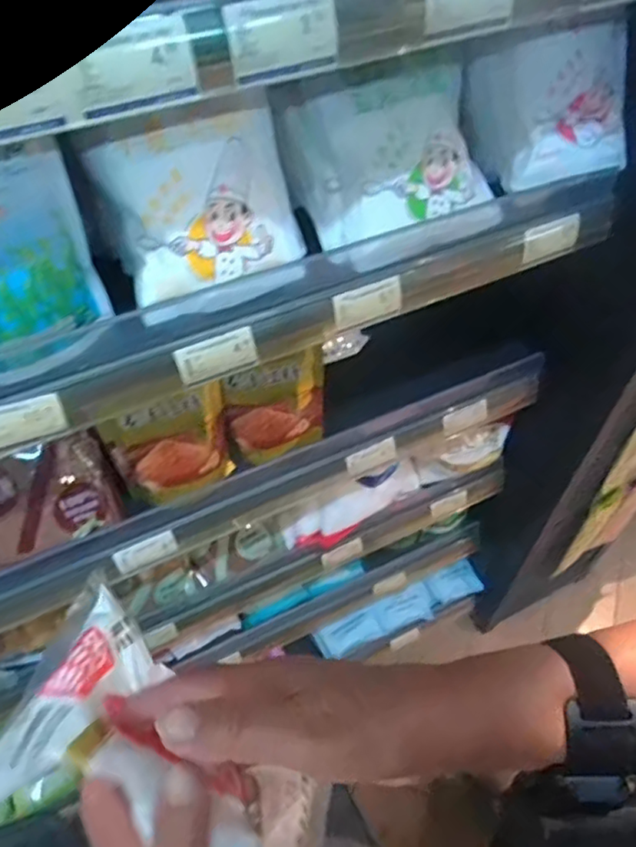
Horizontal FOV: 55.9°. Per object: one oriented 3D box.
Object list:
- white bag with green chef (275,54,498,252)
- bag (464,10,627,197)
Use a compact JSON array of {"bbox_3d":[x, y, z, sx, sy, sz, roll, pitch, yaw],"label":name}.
[{"bbox_3d":[0.059,-0.239,0.523,0.172,0.131,0.060,-16,9,-1],"label":"white bag with green chef"},{"bbox_3d":[0.223,-0.295,0.549,0.153,0.108,0.083,-16,54,-11],"label":"bag"}]

